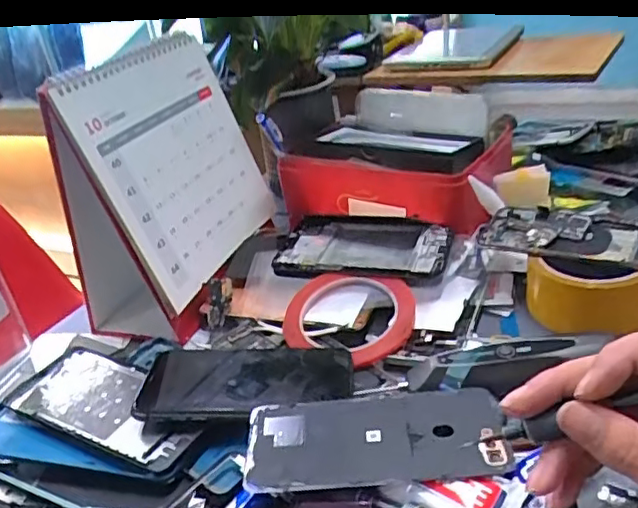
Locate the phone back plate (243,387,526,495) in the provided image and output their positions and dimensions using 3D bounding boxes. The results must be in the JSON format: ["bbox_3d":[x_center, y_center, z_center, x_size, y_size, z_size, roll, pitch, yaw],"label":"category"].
[{"bbox_3d":[0.033,0.108,0.361,0.150,0.006,0.073,-4,27,6],"label":"phone back plate"}]

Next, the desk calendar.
[{"bbox_3d":[-0.147,-0.079,0.557,0.128,0.200,0.221,1,30,14],"label":"desk calendar"}]

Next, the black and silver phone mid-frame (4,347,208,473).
[{"bbox_3d":[-0.151,0.106,0.440,0.168,0.014,0.071,11,35,28],"label":"black and silver phone mid-frame"}]

